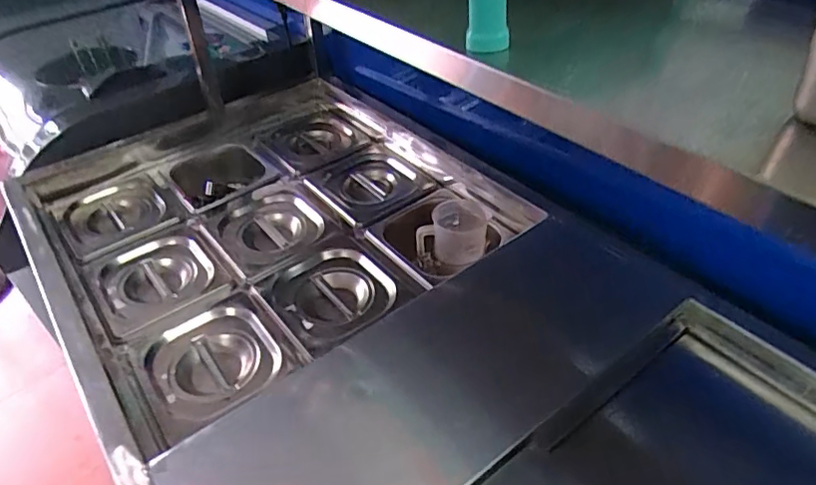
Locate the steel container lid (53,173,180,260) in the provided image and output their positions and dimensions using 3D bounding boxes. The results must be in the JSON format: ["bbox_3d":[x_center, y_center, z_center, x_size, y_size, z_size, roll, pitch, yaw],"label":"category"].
[{"bbox_3d":[-0.445,-0.042,0.862,0.153,0.031,0.151,-28,46,-25],"label":"steel container lid"}]

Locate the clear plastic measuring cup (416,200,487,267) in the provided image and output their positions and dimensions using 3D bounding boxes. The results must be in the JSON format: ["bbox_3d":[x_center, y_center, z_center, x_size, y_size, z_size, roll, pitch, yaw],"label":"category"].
[{"bbox_3d":[0.060,-0.014,0.791,0.097,0.061,0.073,-5,41,0],"label":"clear plastic measuring cup"}]

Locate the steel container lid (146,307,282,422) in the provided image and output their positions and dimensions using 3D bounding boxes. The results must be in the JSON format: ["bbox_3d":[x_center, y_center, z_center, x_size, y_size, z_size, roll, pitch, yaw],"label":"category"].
[{"bbox_3d":[-0.222,0.135,0.647,0.131,0.023,0.146,-27,46,-24],"label":"steel container lid"}]

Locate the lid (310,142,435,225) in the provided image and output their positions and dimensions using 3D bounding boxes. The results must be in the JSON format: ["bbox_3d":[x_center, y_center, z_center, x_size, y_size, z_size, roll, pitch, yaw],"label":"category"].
[{"bbox_3d":[-0.058,-0.096,0.901,0.154,0.034,0.180,-29,46,-25],"label":"lid"}]

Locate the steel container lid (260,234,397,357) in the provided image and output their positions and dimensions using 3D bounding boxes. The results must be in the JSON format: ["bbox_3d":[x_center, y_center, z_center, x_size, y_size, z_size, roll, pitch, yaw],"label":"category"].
[{"bbox_3d":[-0.091,0.068,0.723,0.148,0.028,0.152,-26,45,-23],"label":"steel container lid"}]

